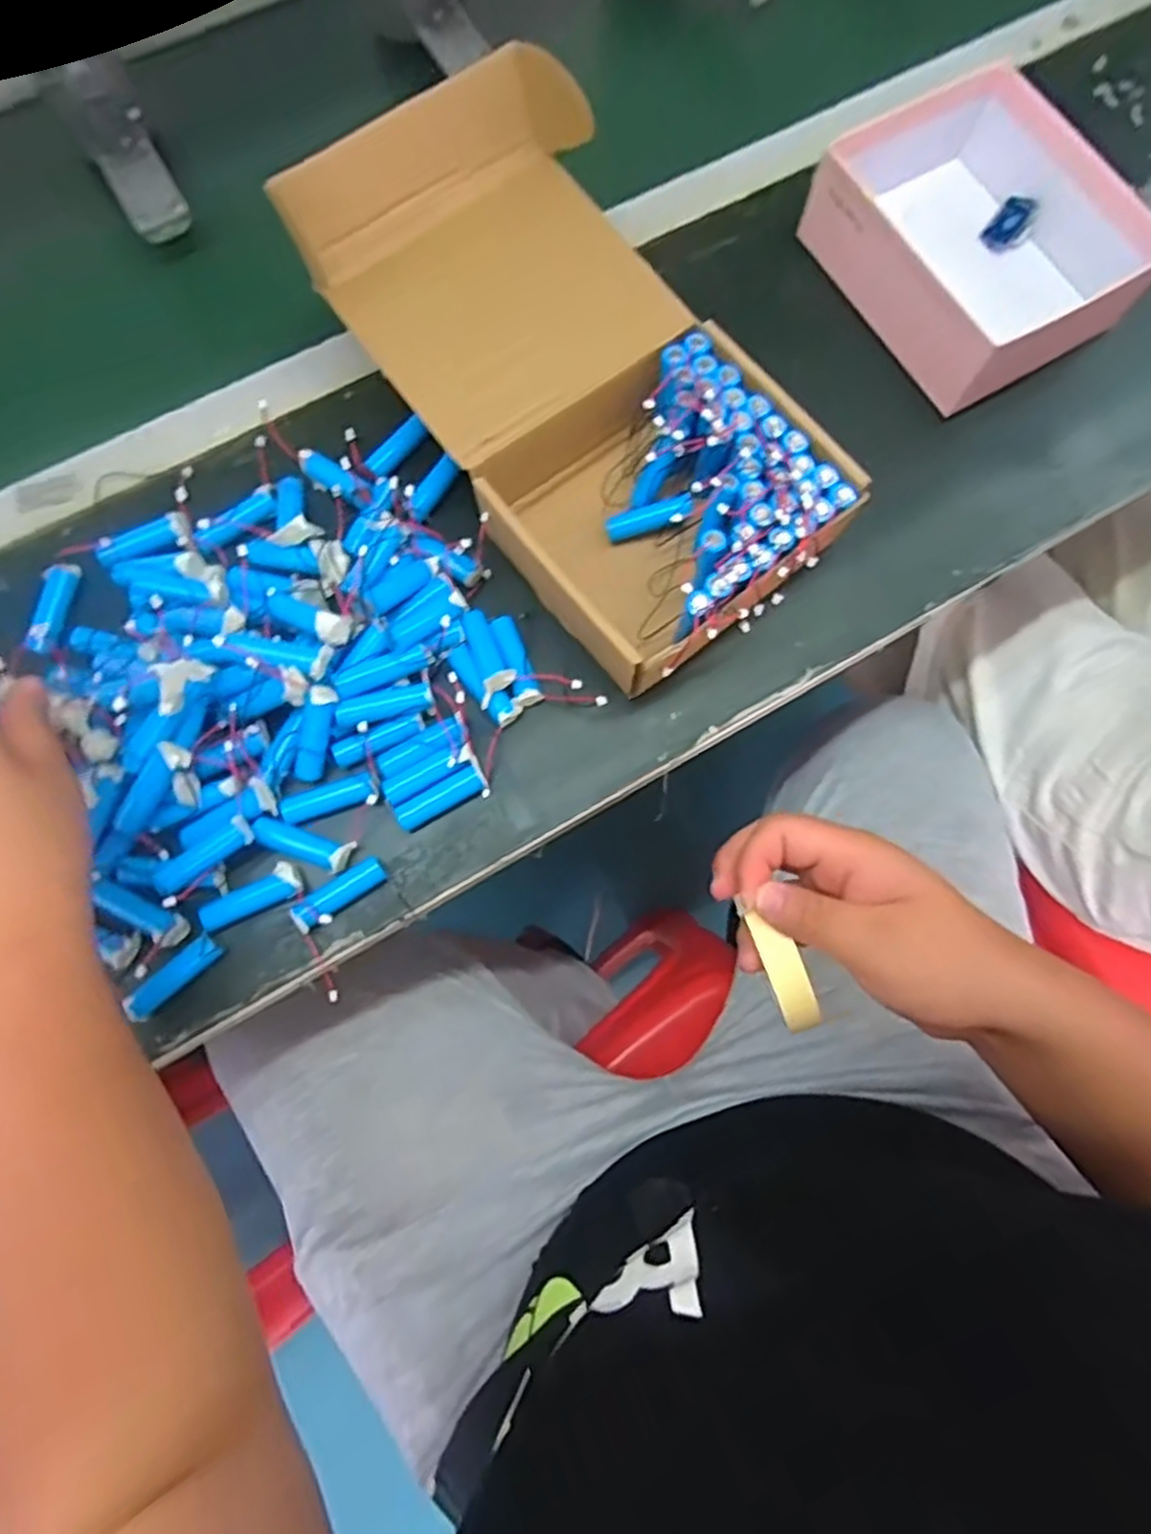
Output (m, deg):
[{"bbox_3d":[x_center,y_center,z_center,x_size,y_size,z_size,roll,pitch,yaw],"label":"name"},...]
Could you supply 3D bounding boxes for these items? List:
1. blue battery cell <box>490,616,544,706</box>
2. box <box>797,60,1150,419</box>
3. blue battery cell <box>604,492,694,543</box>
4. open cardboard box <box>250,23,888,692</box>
[{"bbox_3d":[-0.034,-0.059,0.420,0.015,0.015,0.052,-20,78,-6],"label":"blue battery cell"},{"bbox_3d":[0.239,-0.333,0.468,0.152,0.055,0.199,-36,80,-8],"label":"box"},{"bbox_3d":[0.042,-0.142,0.429,0.051,0.012,0.014,-14,76,22],"label":"blue battery cell"},{"bbox_3d":[0.002,-0.210,0.418,0.170,0.094,0.319,-35,80,-9],"label":"open cardboard box"}]

